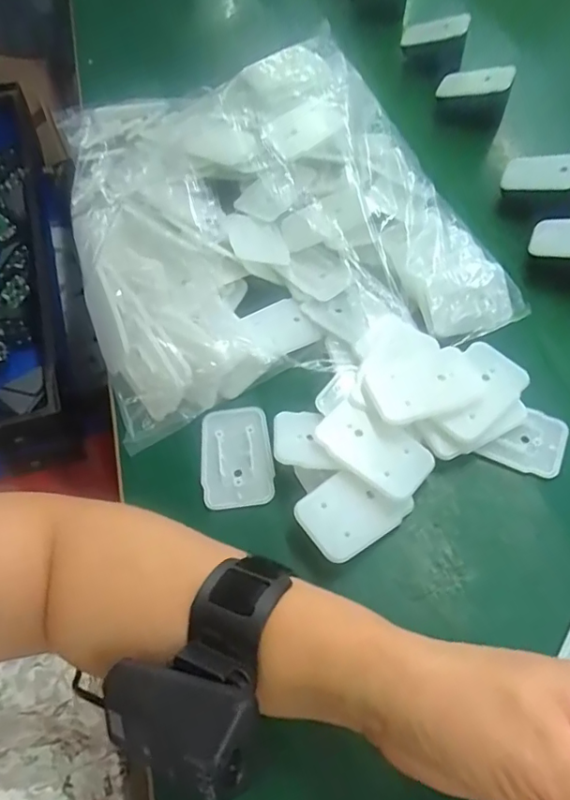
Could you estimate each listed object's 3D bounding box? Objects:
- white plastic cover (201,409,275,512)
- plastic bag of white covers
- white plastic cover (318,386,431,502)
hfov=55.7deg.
[{"bbox_3d":[-0.031,0.035,0.345,0.044,0.005,0.067,-4,59,-1],"label":"white plastic cover"},{"bbox_3d":[-0.026,-0.152,0.419,0.288,0.054,0.322,-20,61,-10],"label":"plastic bag of white covers"},{"bbox_3d":[0.054,0.028,0.322,0.066,0.009,0.041,37,67,21],"label":"white plastic cover"}]

